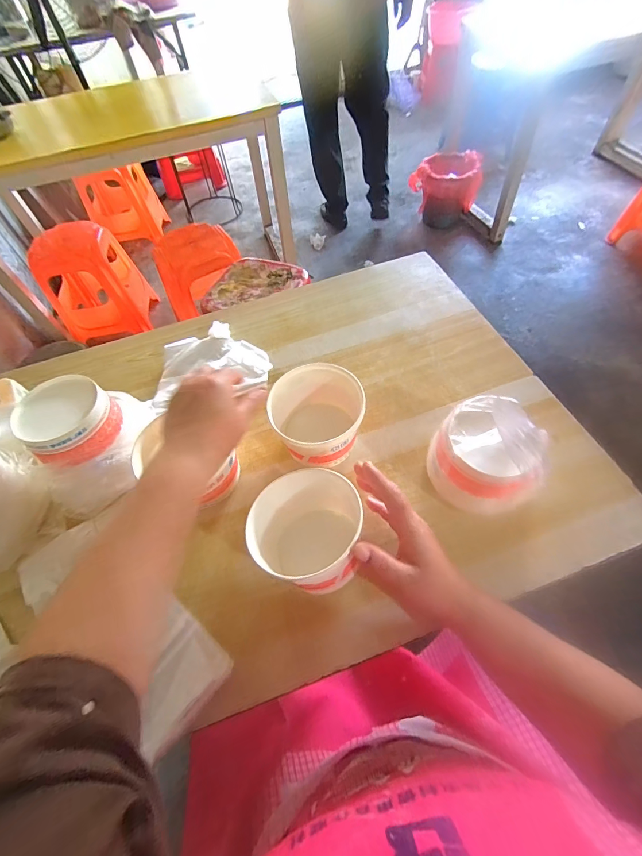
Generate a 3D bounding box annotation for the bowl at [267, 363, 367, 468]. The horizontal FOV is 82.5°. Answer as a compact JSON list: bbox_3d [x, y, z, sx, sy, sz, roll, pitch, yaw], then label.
[{"bbox_3d":[-0.009,-0.017,0.484,0.104,0.079,0.126,-4,58,2],"label":"bowl"}]

